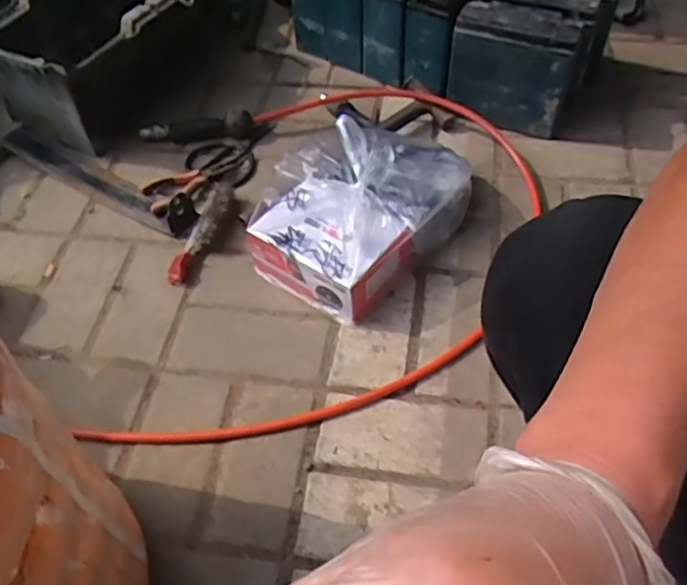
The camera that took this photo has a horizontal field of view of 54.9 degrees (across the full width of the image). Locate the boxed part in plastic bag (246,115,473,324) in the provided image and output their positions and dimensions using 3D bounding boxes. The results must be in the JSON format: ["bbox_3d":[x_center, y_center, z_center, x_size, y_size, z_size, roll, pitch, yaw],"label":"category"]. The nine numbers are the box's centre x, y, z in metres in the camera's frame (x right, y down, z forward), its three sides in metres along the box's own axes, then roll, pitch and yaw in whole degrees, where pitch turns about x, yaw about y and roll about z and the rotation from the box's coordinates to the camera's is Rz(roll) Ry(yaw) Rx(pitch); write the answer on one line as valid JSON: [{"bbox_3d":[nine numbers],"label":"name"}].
[{"bbox_3d":[0.023,-0.125,0.884,0.211,0.135,0.287,32,58,24],"label":"boxed part in plastic bag"}]

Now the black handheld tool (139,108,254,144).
[{"bbox_3d":[-0.231,-0.259,1.034,0.175,0.046,0.032,0,51,1],"label":"black handheld tool"}]

